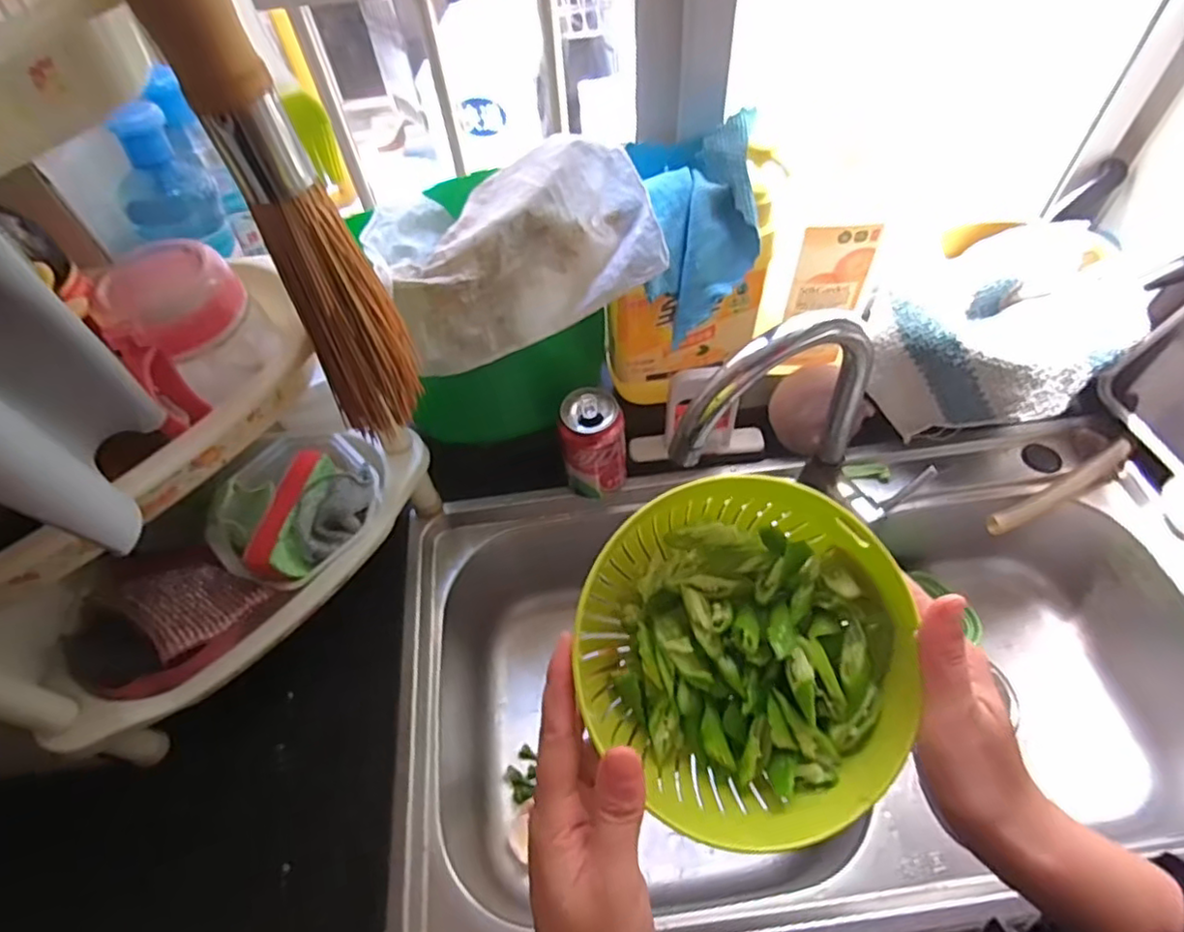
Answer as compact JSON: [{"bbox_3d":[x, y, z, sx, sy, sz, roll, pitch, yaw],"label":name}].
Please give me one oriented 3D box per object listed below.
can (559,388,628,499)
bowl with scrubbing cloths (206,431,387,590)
[{"bbox_3d":[0.004,-0.020,0.635,0.060,0.103,0.060,-3,54,4],"label":"can"},{"bbox_3d":[-0.262,0.025,0.567,0.136,0.052,0.147,-3,54,4],"label":"bowl with scrubbing cloths"}]

